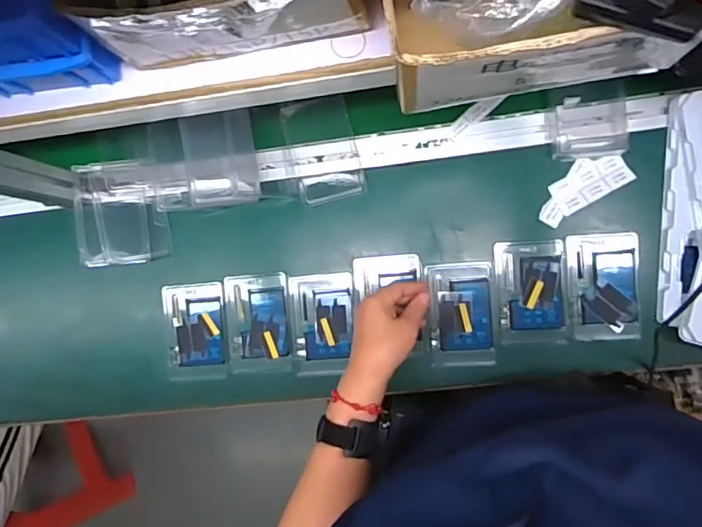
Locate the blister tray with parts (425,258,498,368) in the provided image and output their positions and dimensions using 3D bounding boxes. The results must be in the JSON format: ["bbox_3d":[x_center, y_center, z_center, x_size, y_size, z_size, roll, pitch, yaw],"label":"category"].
[{"bbox_3d":[0.142,0.065,0.666,0.081,0.011,0.130,-4,87,6],"label":"blister tray with parts"}]

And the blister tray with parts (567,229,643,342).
[{"bbox_3d":[0.316,0.029,0.647,0.082,0.009,0.131,-3,87,6],"label":"blister tray with parts"}]

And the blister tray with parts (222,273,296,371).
[{"bbox_3d":[-0.122,0.079,0.690,0.086,0.006,0.129,-7,87,6],"label":"blister tray with parts"}]

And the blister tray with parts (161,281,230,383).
[{"bbox_3d":[-0.210,0.094,0.705,0.085,0.012,0.130,-4,87,6],"label":"blister tray with parts"}]

